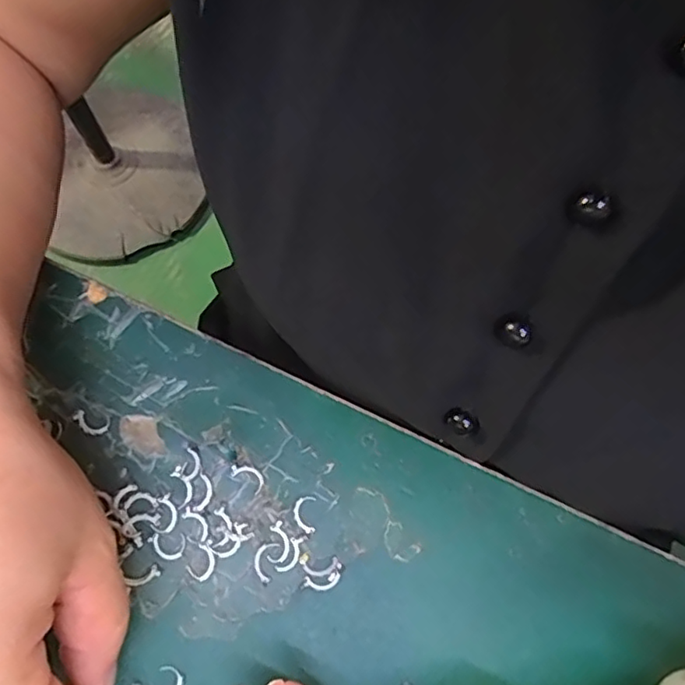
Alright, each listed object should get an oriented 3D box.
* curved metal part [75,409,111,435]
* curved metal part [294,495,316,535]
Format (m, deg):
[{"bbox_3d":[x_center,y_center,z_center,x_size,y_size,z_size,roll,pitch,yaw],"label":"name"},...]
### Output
[{"bbox_3d":[-0.100,0.032,0.227,0.014,0.004,0.009,13,72,3],"label":"curved metal part"},{"bbox_3d":[-0.015,0.066,0.220,0.008,0.004,0.015,2,72,-1],"label":"curved metal part"}]

